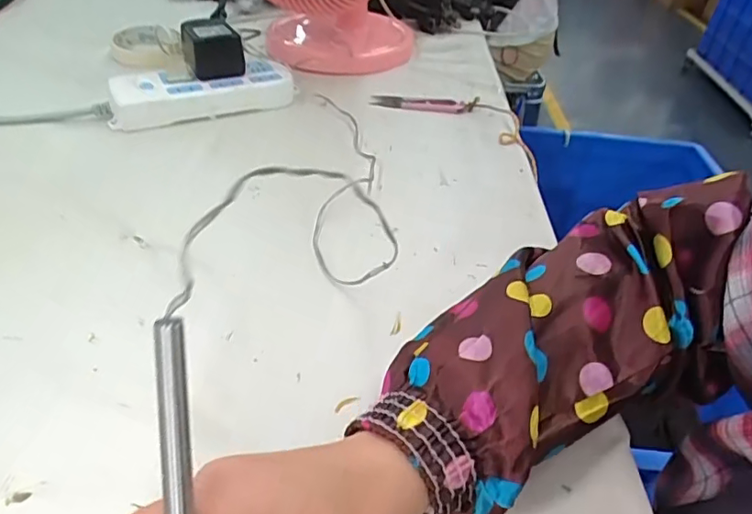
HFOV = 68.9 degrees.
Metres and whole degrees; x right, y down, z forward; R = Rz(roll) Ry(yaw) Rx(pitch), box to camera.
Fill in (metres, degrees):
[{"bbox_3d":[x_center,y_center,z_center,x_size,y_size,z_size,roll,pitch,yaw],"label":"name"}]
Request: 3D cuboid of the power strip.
[{"bbox_3d":[-0.179,-0.172,0.579,0.187,0.039,0.062,-12,42,-22],"label":"power strip"}]

